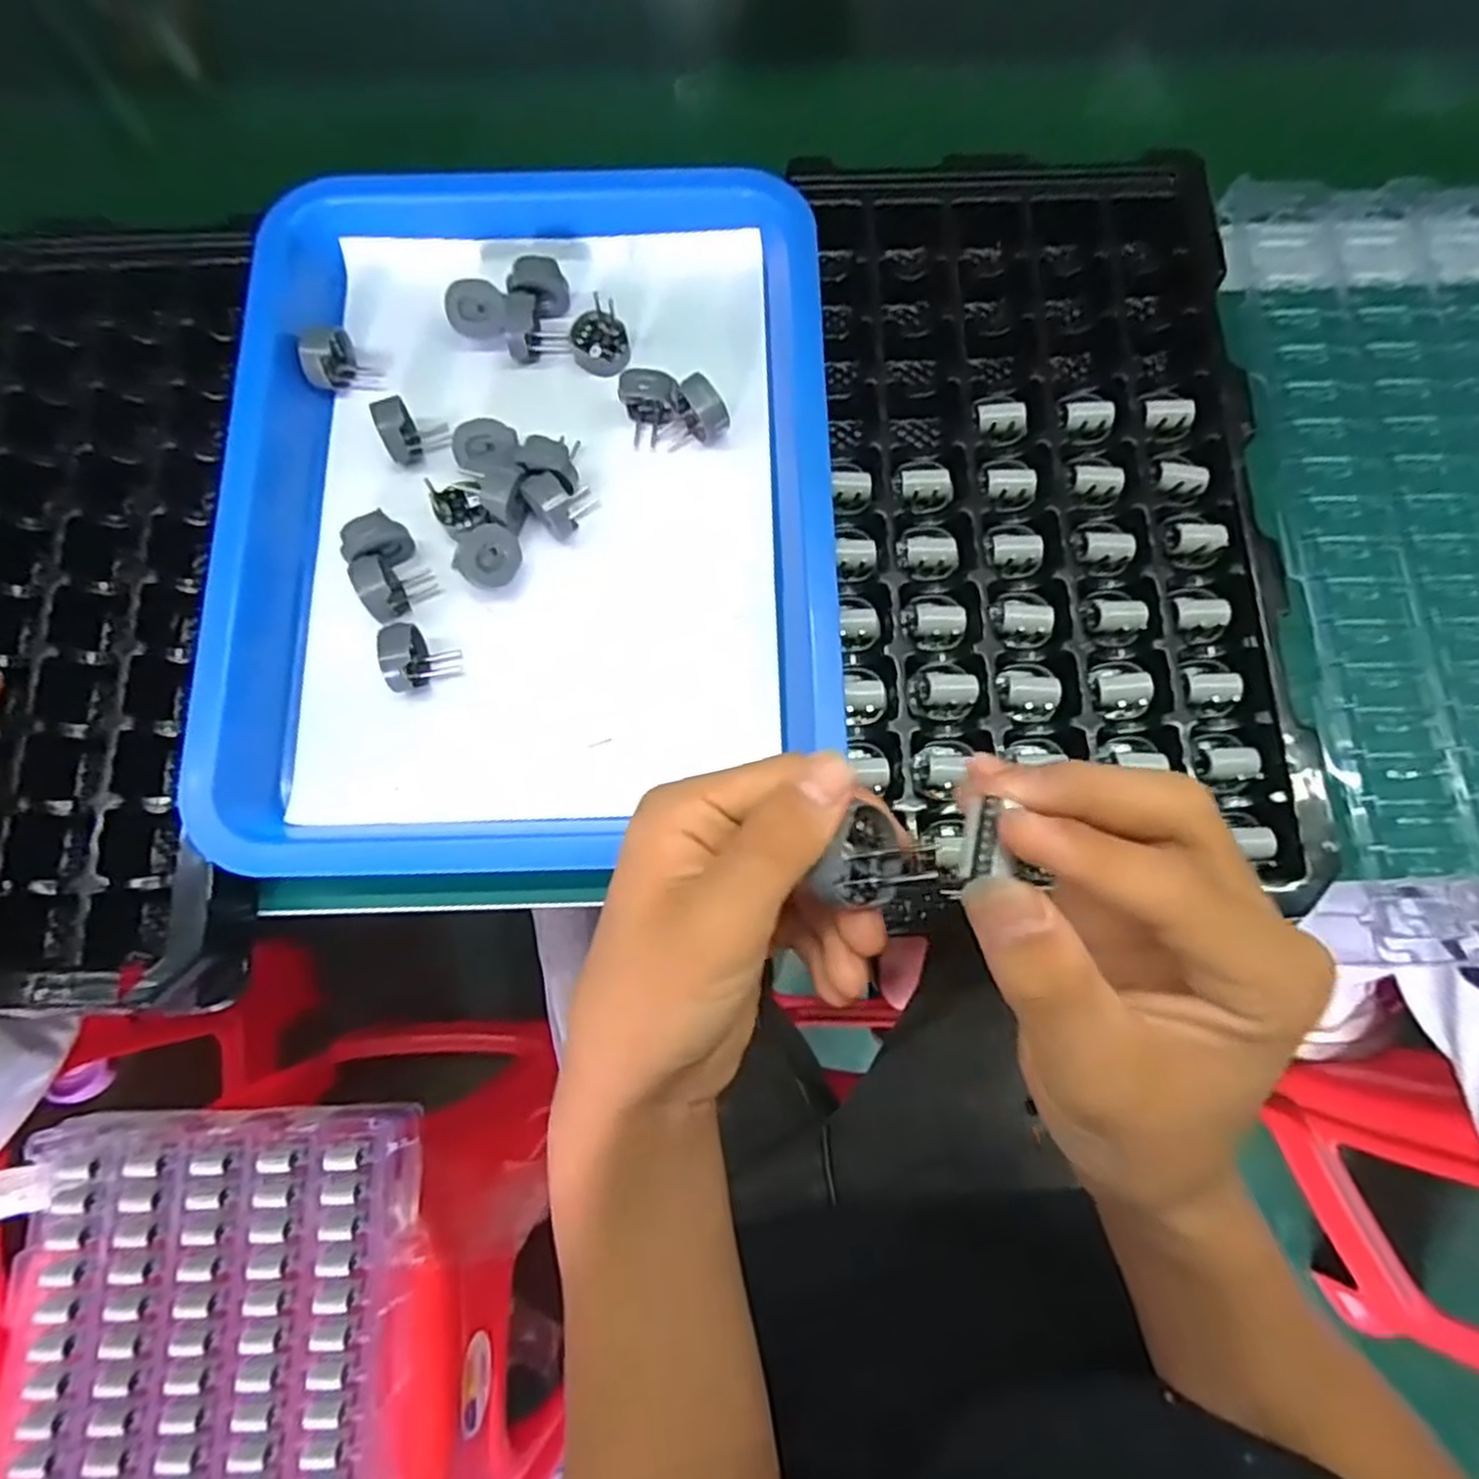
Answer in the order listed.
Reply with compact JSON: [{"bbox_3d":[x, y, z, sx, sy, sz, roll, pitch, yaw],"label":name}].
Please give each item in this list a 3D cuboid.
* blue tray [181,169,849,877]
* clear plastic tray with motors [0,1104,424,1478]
[{"bbox_3d":[-0.092,-0.108,0.364,0.260,0.057,0.325,-2,75,-1],"label":"blue tray"},{"bbox_3d":[-0.333,0.426,0.465,0.232,0.023,0.375,1,75,0],"label":"clear plastic tray with motors"}]

